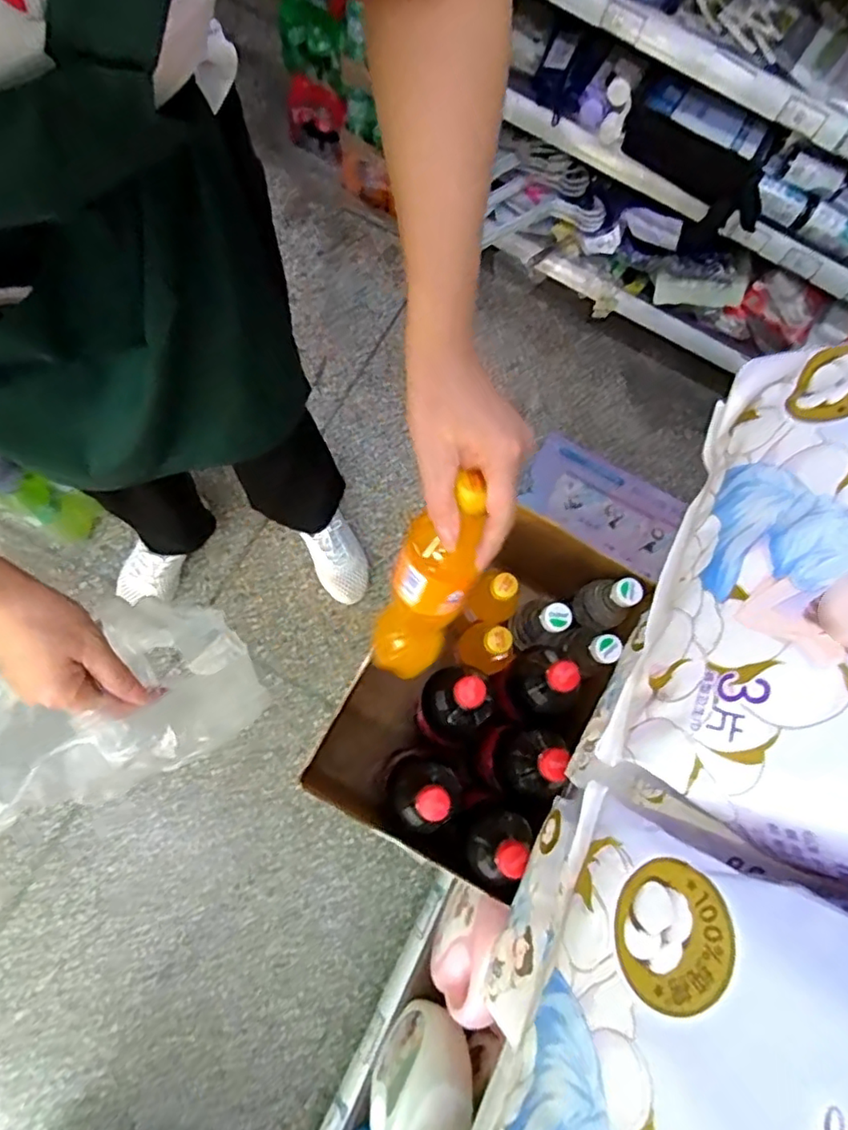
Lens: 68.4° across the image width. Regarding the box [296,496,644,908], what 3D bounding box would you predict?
[{"bbox_3d":[0.062,0.136,0.761,0.228,0.282,0.392,31,74,2],"label":"box"}]

